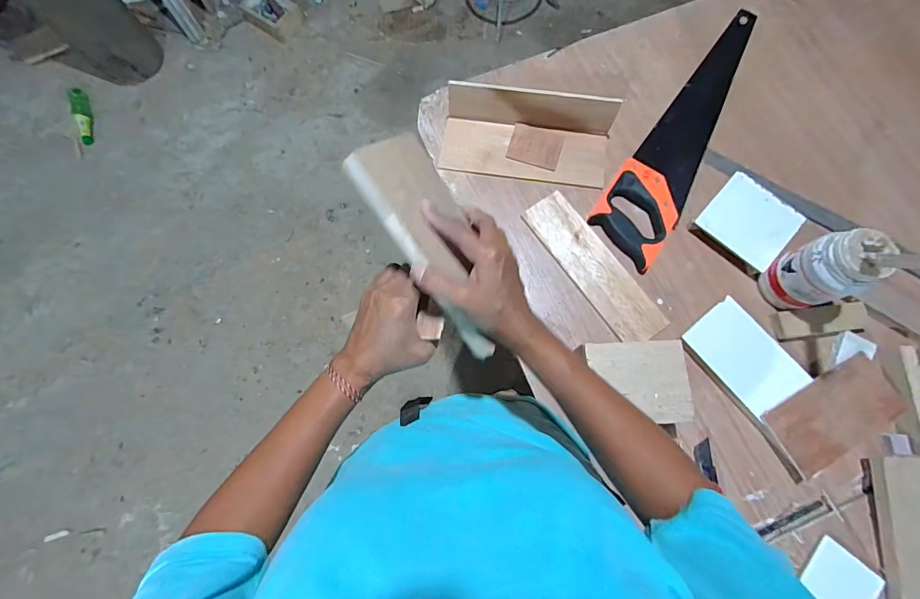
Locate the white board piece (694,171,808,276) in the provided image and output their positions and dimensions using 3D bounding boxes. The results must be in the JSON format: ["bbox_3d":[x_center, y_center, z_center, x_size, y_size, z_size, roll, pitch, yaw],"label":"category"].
[{"bbox_3d":[0.430,-0.117,0.599,0.115,0.023,0.115,42,80,10],"label":"white board piece"}]

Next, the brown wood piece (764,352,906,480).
[{"bbox_3d":[0.490,0.149,0.522,0.172,0.010,0.093,-28,77,-6],"label":"brown wood piece"}]

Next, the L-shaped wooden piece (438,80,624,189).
[{"bbox_3d":[0.105,-0.255,0.621,0.262,0.065,0.122,8,76,3],"label":"L-shaped wooden piece"}]

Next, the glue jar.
[{"bbox_3d":[0.469,-0.037,0.518,0.064,0.123,0.083,-18,76,-3],"label":"glue jar"}]

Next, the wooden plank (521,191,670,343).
[{"bbox_3d":[0.196,-0.049,0.592,0.074,0.015,0.249,-35,78,-7],"label":"wooden plank"}]

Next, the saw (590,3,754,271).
[{"bbox_3d":[0.378,-0.282,0.641,0.117,0.031,0.528,34,79,9],"label":"saw"}]

